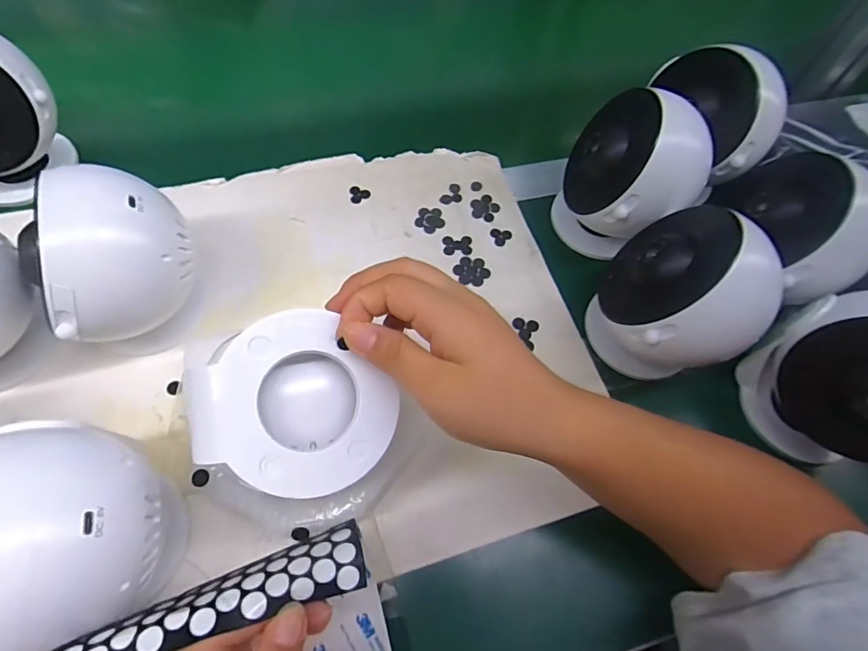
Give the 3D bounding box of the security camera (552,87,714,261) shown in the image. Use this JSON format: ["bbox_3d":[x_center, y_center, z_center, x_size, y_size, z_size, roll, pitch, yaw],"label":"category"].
[{"bbox_3d":[0.150,-0.109,0.379,0.101,0.120,0.087,27,64,10],"label":"security camera"}]

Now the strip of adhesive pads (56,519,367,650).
[{"bbox_3d":[-0.088,0.116,0.199,0.120,0.015,0.027,-14,64,-20],"label":"strip of adhesive pads"}]

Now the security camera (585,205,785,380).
[{"bbox_3d":[0.166,-0.015,0.331,0.099,0.117,0.105,31,63,9],"label":"security camera"}]

